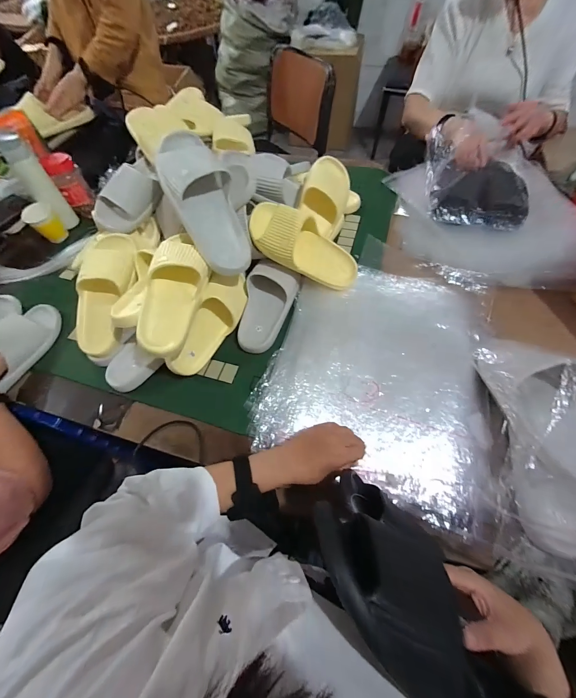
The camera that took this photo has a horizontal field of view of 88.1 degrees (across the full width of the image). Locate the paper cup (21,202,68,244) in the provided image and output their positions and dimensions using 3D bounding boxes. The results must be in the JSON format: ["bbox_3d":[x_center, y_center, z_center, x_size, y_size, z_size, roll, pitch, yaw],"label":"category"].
[{"bbox_3d":[-0.667,-0.343,0.821,0.084,0.089,0.073,40,69,22],"label":"paper cup"}]

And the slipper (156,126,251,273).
[{"bbox_3d":[-0.157,-0.279,0.563,0.120,0.065,0.295,-23,89,-13],"label":"slipper"}]

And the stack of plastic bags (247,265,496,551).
[{"bbox_3d":[0.186,0.033,0.571,0.417,0.039,0.452,18,62,12],"label":"stack of plastic bags"}]

